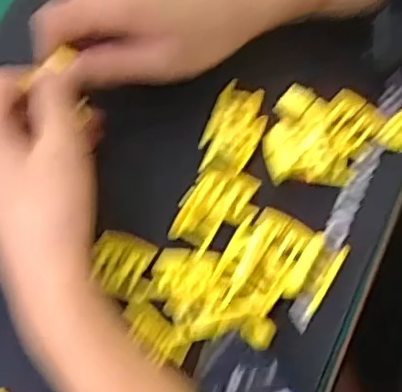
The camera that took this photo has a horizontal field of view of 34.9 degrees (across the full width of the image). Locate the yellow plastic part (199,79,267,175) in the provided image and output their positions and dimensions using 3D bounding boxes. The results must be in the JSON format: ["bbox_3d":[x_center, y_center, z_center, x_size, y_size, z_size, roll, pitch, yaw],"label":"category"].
[{"bbox_3d":[0.022,-0.044,0.423,0.036,0.008,0.066,19,71,10],"label":"yellow plastic part"}]

